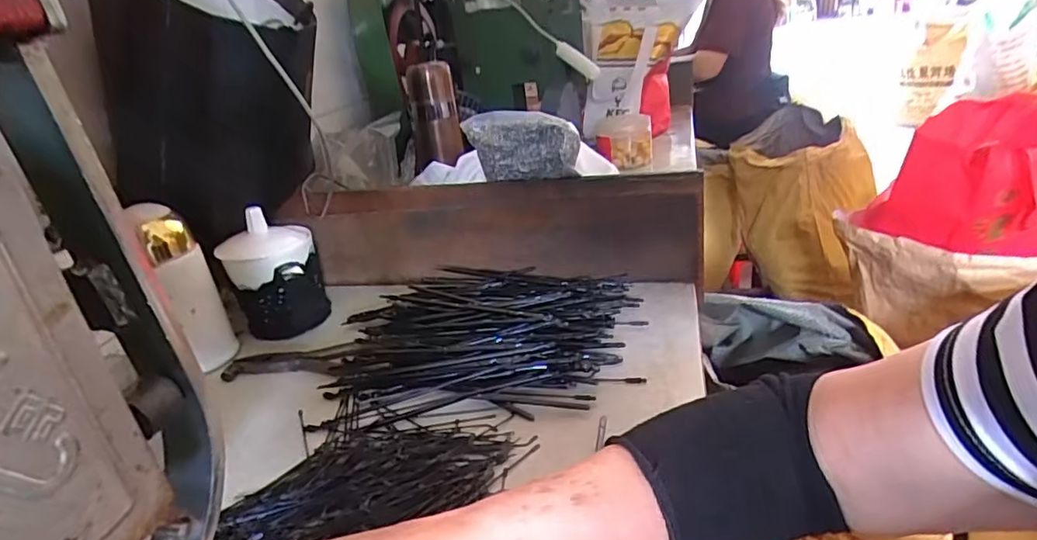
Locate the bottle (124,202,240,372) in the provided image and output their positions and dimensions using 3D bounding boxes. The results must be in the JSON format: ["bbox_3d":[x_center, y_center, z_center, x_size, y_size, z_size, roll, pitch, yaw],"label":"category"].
[{"bbox_3d":[-0.302,0.017,0.519,0.044,0.154,0.039,-21,28,-28],"label":"bottle"}]

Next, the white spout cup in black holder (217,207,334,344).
[{"bbox_3d":[-0.242,0.007,0.563,0.086,0.105,0.073,-18,26,-23],"label":"white spout cup in black holder"}]

